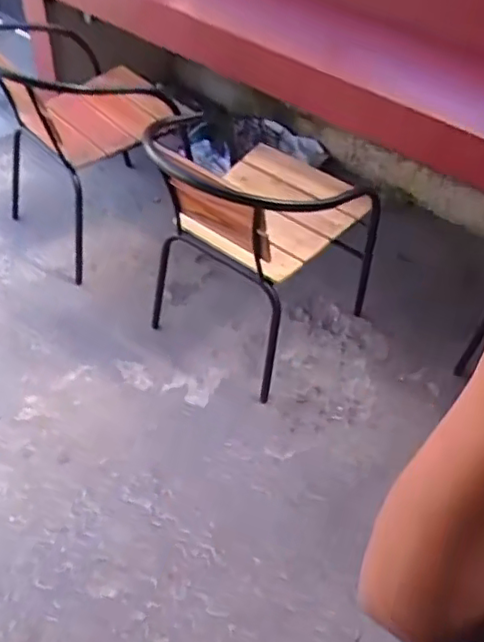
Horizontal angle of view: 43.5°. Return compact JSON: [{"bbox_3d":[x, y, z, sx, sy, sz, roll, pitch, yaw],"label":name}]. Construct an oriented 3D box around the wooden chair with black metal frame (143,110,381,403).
[{"bbox_3d":[0.007,-0.233,1.687,0.587,0.712,0.525,28,51,18],"label":"wooden chair with black metal frame"}]

